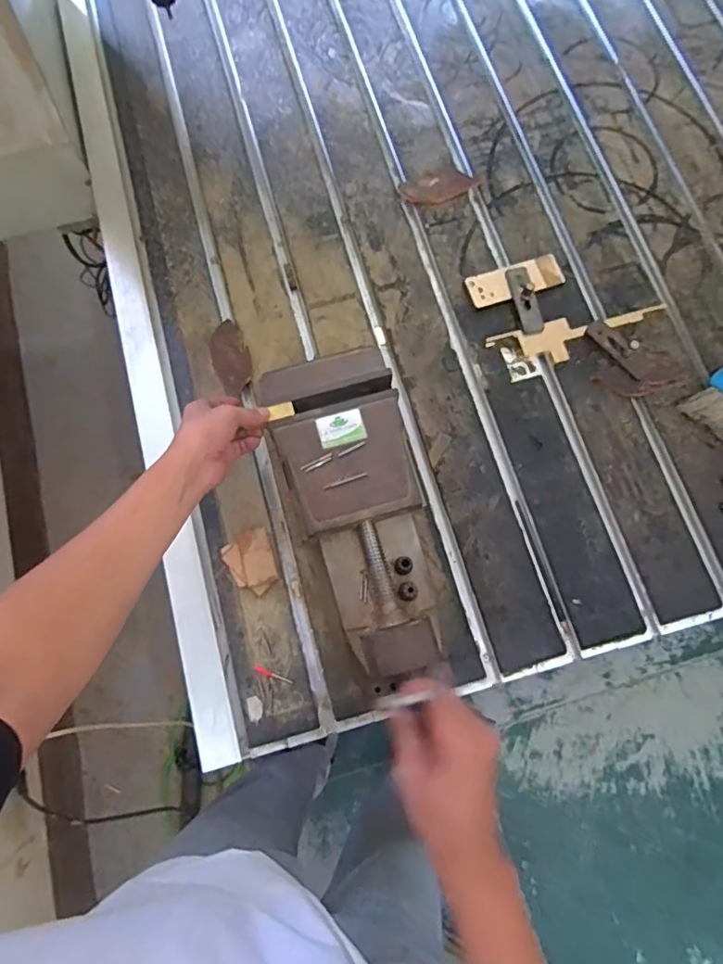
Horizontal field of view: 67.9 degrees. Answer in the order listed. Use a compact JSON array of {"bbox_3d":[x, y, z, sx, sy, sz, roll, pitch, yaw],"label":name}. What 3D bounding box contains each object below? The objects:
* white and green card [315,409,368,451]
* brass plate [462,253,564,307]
[{"bbox_3d":[-0.021,-0.058,0.594,0.050,0.004,0.039,-16,75,-3],"label":"white and green card"},{"bbox_3d":[0.213,-0.280,0.748,0.131,0.007,0.051,-17,77,-2],"label":"brass plate"}]

